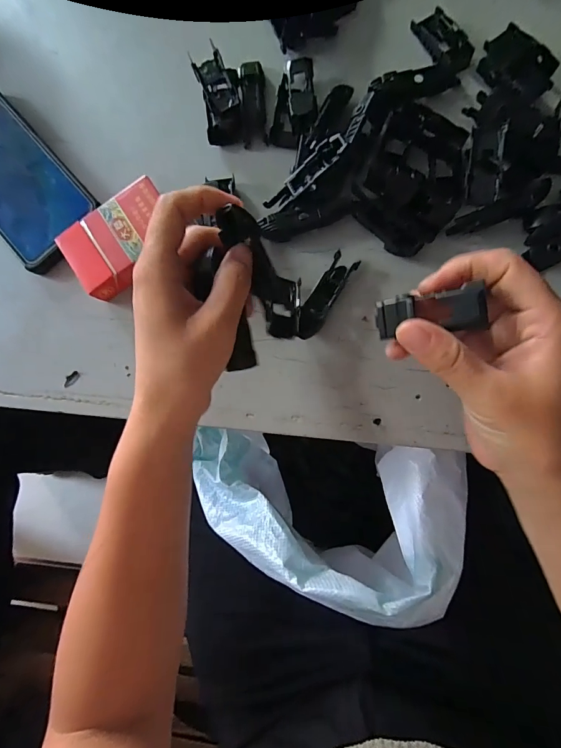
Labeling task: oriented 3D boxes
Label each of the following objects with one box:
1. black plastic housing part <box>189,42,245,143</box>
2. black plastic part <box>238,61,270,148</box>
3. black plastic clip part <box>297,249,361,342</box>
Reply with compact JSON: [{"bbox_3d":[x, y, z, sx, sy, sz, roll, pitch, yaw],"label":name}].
[{"bbox_3d":[-0.048,-0.220,0.300,0.032,0.016,0.064,-10,97,4],"label":"black plastic housing part"},{"bbox_3d":[-0.022,-0.222,0.305,0.020,0.016,0.066,-4,84,5],"label":"black plastic part"},{"bbox_3d":[0.033,-0.058,0.281,0.020,0.015,0.071,31,88,7],"label":"black plastic clip part"}]

